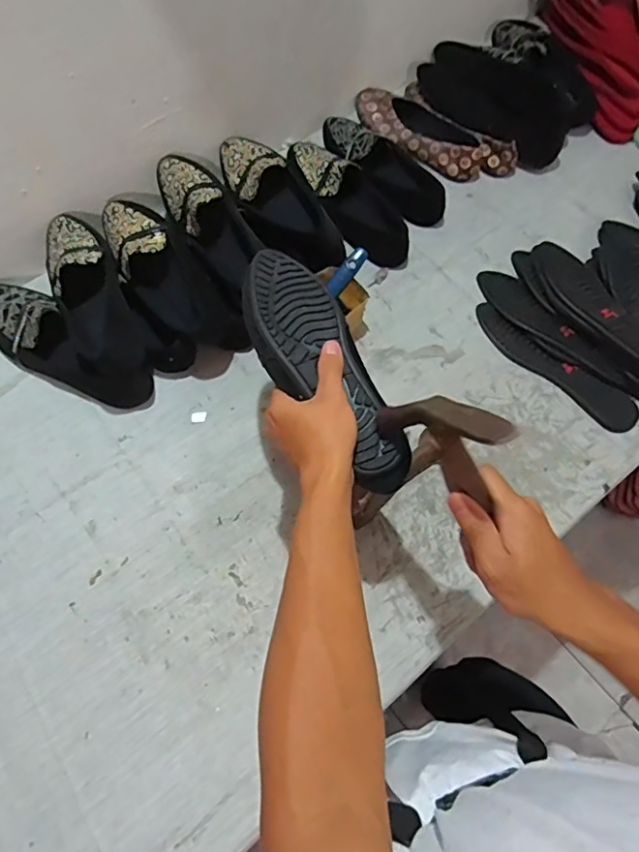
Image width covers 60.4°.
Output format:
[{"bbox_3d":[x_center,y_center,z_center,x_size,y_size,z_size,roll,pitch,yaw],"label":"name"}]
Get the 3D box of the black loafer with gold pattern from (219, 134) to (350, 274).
[{"bbox_3d":[-0.064,-0.300,0.726,0.088,0.061,0.232,-36,71,-18],"label":"black loafer with gold pattern"}]

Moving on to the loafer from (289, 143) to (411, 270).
[{"bbox_3d":[0.042,-0.332,0.793,0.091,0.056,0.245,-30,69,-16],"label":"loafer"}]

